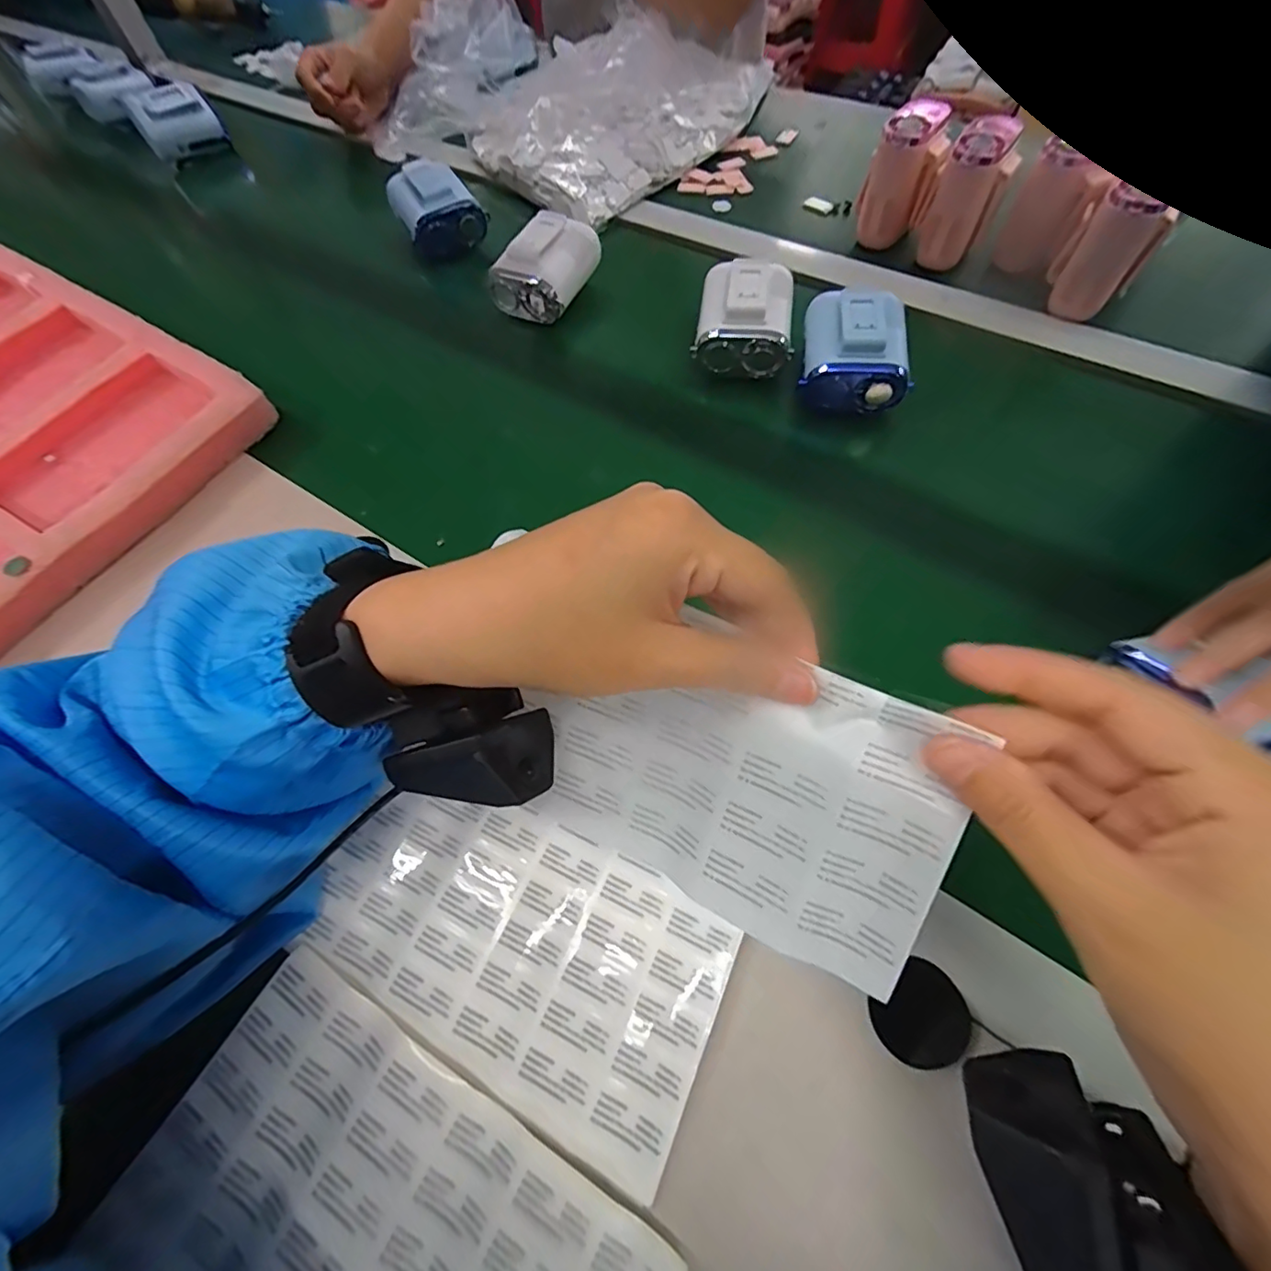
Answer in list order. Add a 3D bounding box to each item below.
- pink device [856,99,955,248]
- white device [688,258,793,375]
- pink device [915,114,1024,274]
[{"bbox_3d":[0.223,-0.385,0.469,0.056,0.086,0.065,18,64,12],"label":"pink device"},{"bbox_3d":[0.080,-0.237,0.413,0.067,0.040,0.075,4,62,5],"label":"white device"},{"bbox_3d":[0.265,-0.352,0.451,0.054,0.087,0.061,23,65,14],"label":"pink device"}]

